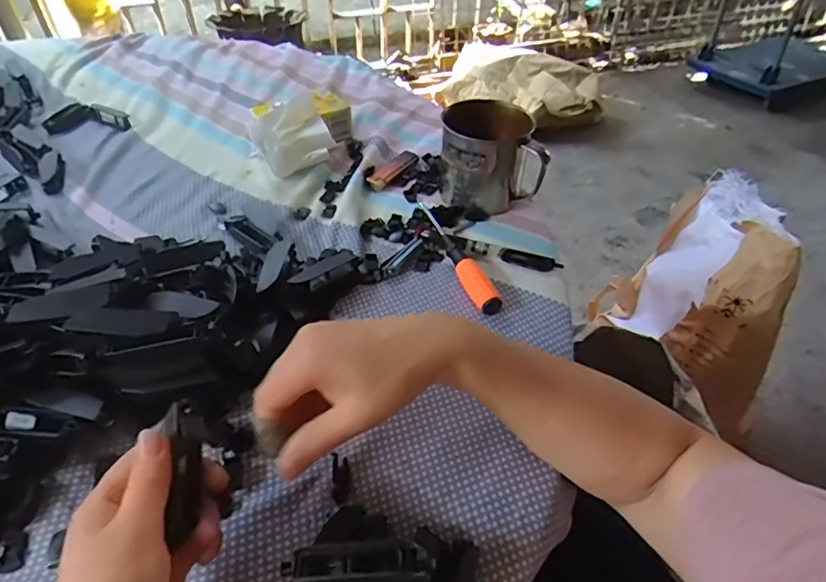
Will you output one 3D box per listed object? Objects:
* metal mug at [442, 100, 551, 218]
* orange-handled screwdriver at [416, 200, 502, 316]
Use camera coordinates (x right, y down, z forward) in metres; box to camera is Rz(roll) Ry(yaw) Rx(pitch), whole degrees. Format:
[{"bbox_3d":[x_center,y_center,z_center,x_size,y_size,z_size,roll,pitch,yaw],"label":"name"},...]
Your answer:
[{"bbox_3d":[0.079,-0.138,0.553,0.101,0.090,0.081,2,44,2],"label":"metal mug"},{"bbox_3d":[0.037,-0.037,0.499,0.015,0.018,0.157,-16,47,-17],"label":"orange-handled screwdriver"}]

